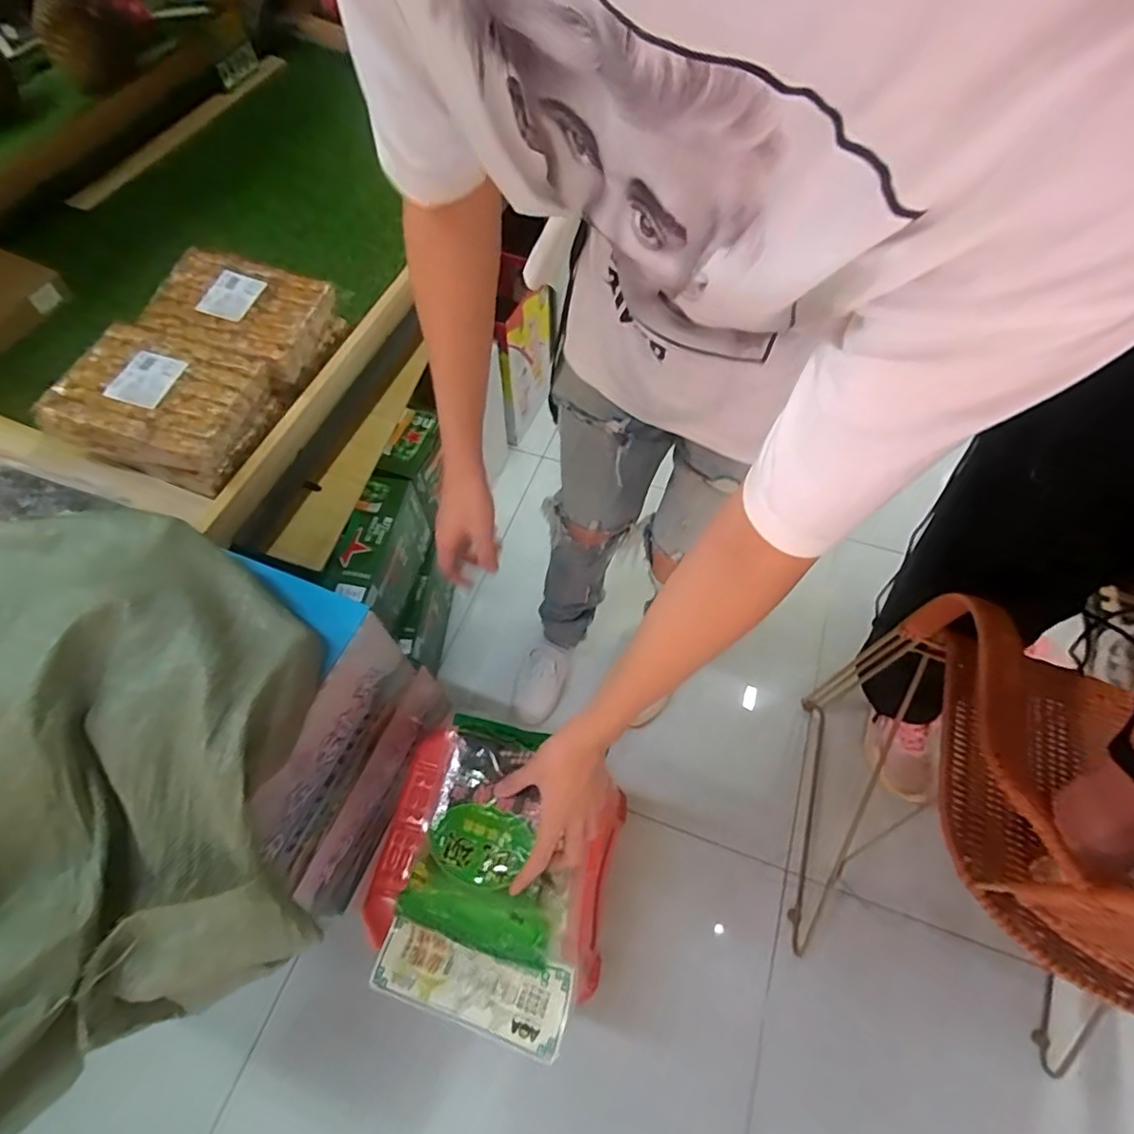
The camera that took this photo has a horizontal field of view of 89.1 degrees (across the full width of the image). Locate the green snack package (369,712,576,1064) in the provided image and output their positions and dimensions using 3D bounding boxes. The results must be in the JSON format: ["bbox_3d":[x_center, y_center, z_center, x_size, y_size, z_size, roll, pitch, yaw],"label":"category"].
[{"bbox_3d":[-0.075,0.323,0.620,0.196,0.099,0.281,13,61,8],"label":"green snack package"}]

